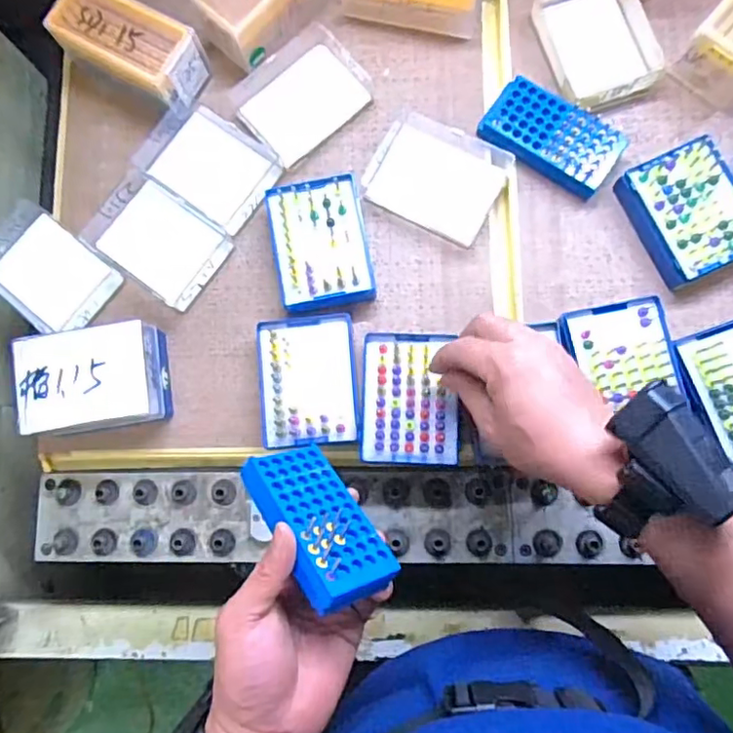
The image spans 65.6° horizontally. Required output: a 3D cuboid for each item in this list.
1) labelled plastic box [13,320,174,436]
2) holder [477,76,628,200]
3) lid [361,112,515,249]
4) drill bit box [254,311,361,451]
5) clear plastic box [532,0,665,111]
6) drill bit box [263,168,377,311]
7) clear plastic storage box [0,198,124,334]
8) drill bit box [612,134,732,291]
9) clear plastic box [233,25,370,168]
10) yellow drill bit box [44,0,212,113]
[{"bbox_3d":[-0.223,0.013,0.473,0.106,0.056,0.081,-9,82,2],"label":"labelled plastic box"},{"bbox_3d":[0.158,-0.196,0.488,0.112,0.033,0.055,36,86,7],"label":"holder"},{"bbox_3d":[0.062,-0.167,0.500,0.110,0.014,0.092,27,85,6],"label":"lid"},{"bbox_3d":[-0.048,0.012,0.475,0.078,0.028,0.106,-5,82,2],"label":"drill bit box"},{"bbox_3d":[0.201,-0.289,0.504,0.084,0.027,0.117,-20,82,0],"label":"clear plastic box"},{"bbox_3d":[-0.038,-0.103,0.482,0.077,0.029,0.105,-11,82,2],"label":"drill bit box"},{"bbox_3d":[-0.283,-0.084,0.501,0.116,0.019,0.080,38,86,7],"label":"clear plastic storage box"},{"bbox_3d":[0.268,-0.128,0.469,0.082,0.027,0.103,-24,82,0],"label":"drill bit box"},{"bbox_3d":[-0.056,-0.243,0.511,0.110,0.019,0.084,-40,82,-2],"label":"clear plastic box"},{"bbox_3d":[-0.208,-0.283,0.508,0.126,0.050,0.067,28,85,6],"label":"yellow drill bit box"}]

